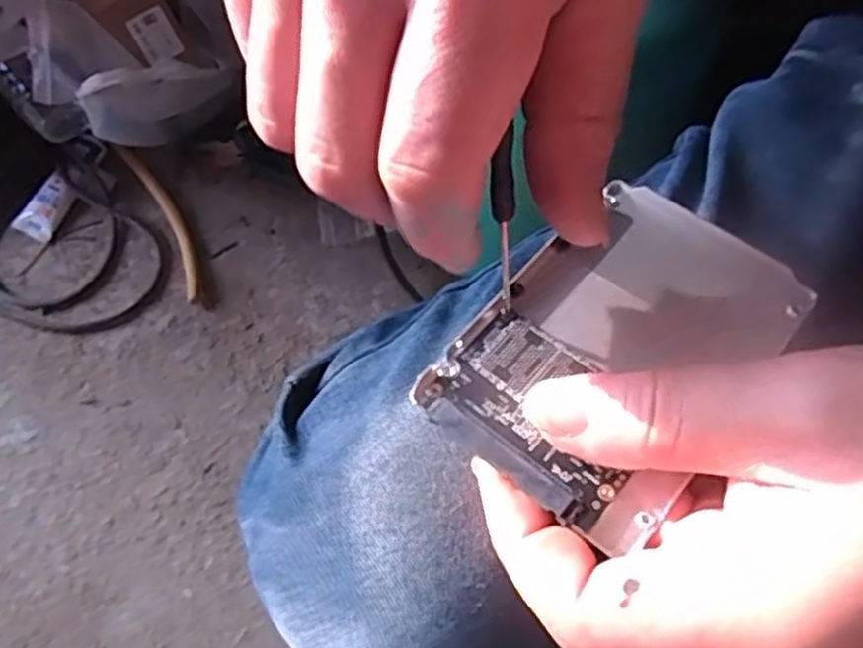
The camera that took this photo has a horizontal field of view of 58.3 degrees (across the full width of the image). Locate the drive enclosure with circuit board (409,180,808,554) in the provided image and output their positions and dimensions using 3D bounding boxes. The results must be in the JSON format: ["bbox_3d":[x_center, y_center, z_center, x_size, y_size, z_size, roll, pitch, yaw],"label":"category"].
[{"bbox_3d":[0.051,0.005,0.211,0.068,0.009,0.098,37,70,19],"label":"drive enclosure with circuit board"}]

